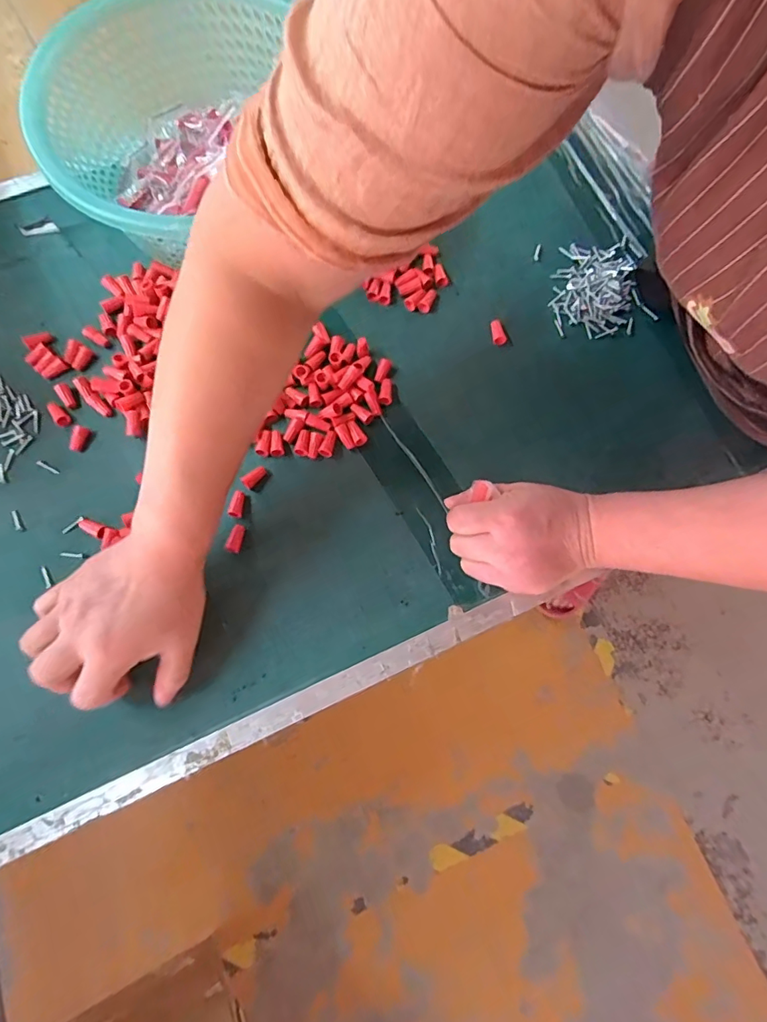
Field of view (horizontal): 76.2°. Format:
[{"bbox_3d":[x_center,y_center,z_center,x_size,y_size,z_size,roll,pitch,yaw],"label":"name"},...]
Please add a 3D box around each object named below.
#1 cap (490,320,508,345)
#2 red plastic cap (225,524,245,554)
[{"bbox_3d":[0.110,-0.172,0.469,0.013,0.010,0.030,-3,75,-2],"label":"cap"},{"bbox_3d":[-0.124,0.023,0.414,0.012,0.013,0.026,22,76,4],"label":"red plastic cap"}]

